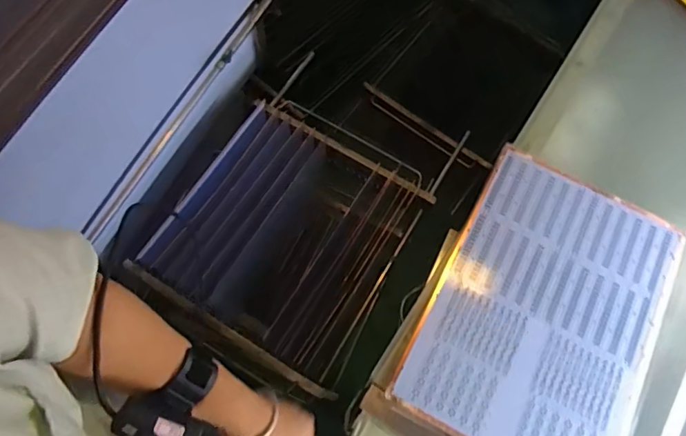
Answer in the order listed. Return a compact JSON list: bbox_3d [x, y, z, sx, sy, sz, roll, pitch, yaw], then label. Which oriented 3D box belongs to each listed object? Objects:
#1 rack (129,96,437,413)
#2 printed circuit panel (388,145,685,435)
[{"bbox_3d":[-0.108,0.066,1.069,0.381,0.331,0.452,30,71,7],"label":"rack"},{"bbox_3d":[0.267,0.119,0.655,0.276,0.010,0.389,29,72,7],"label":"printed circuit panel"}]

